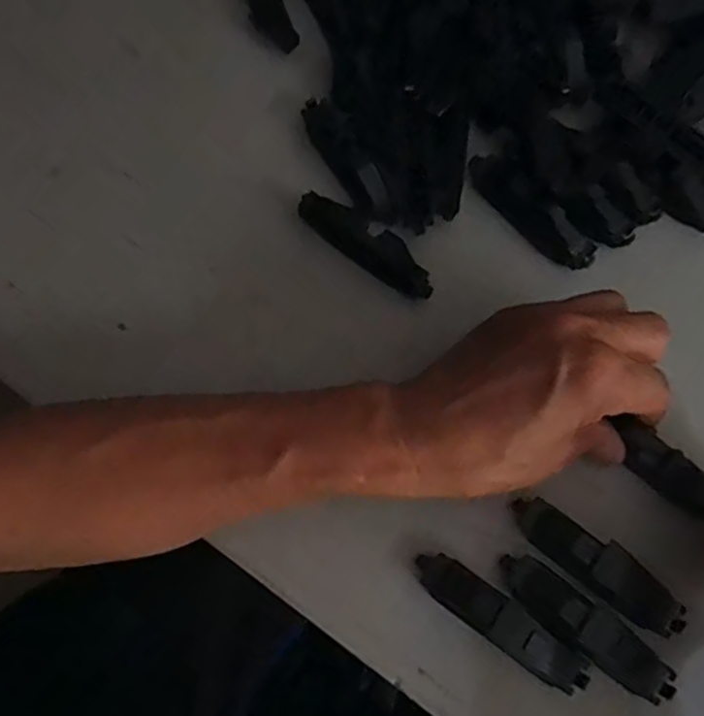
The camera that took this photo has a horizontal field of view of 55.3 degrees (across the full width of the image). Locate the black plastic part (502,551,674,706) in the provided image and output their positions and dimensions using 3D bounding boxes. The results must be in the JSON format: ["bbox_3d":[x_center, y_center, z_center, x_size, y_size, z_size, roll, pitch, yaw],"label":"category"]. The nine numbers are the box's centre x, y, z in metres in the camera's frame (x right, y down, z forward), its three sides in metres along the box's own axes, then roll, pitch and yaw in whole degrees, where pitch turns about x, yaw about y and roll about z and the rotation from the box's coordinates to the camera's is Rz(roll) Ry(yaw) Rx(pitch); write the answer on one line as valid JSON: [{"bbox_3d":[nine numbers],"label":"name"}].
[{"bbox_3d":[0.099,0.114,0.285,0.080,0.015,0.020,36,78,11],"label":"black plastic part"}]

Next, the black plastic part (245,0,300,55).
[{"bbox_3d":[-0.054,-0.214,0.396,0.021,0.006,0.083,-21,74,-4],"label":"black plastic part"}]

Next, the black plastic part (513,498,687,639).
[{"bbox_3d":[0.106,0.090,0.288,0.079,0.022,0.021,34,78,11],"label":"black plastic part"}]

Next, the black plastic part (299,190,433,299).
[{"bbox_3d":[0.008,-0.059,0.342,0.080,0.004,0.023,37,78,11],"label":"black plastic part"}]

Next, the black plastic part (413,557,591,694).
[{"bbox_3d":[0.063,0.112,0.284,0.080,0.020,0.018,35,78,11],"label":"black plastic part"}]

